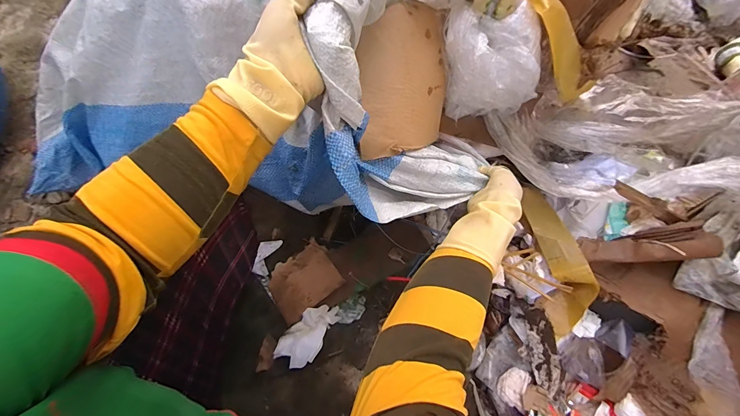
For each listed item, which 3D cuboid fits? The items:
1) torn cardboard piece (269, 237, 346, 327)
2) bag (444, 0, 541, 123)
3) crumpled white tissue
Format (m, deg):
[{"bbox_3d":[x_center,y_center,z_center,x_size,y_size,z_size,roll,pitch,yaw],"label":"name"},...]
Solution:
[{"bbox_3d":[-0.144,0.156,0.720,0.147,0.016,0.122,-34,76,-8],"label":"torn cardboard piece"},{"bbox_3d":[0.188,-0.221,0.541,0.145,0.170,0.084,0,74,1],"label":"bag"},{"bbox_3d":[-0.128,0.249,0.660,0.084,0.058,0.136,29,77,9],"label":"crumpled white tissue"}]

